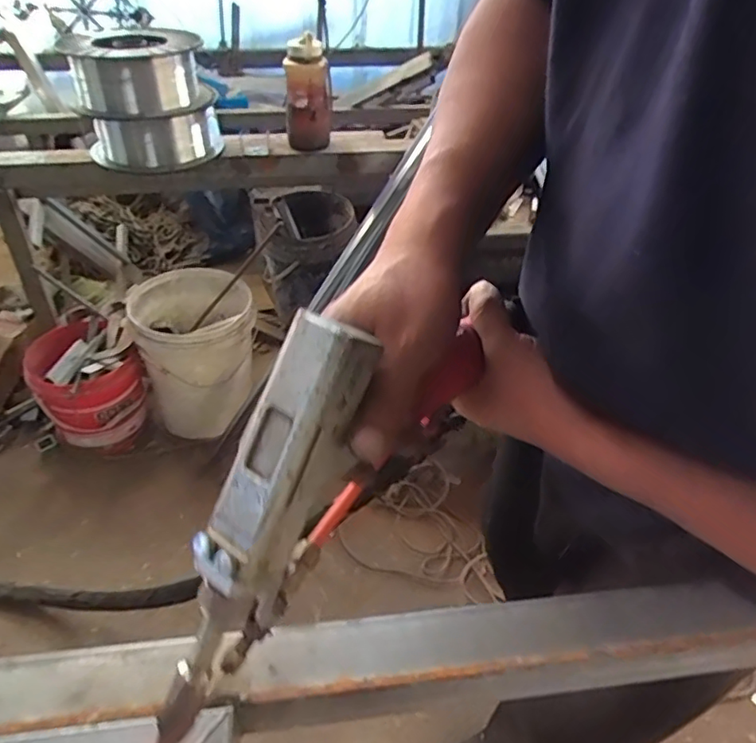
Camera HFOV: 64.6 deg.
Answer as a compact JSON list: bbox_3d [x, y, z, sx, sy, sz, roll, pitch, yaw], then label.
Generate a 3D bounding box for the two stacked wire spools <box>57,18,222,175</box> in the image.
[{"bbox_3d":[-0.431,-0.500,1.119,0.247,0.281,0.210,-9,42,-13],"label":"two stacked wire spools"}]

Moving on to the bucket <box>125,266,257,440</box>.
[{"bbox_3d":[-0.469,-0.039,1.575,0.300,0.349,0.302,-9,42,-14],"label":"bucket"}]

